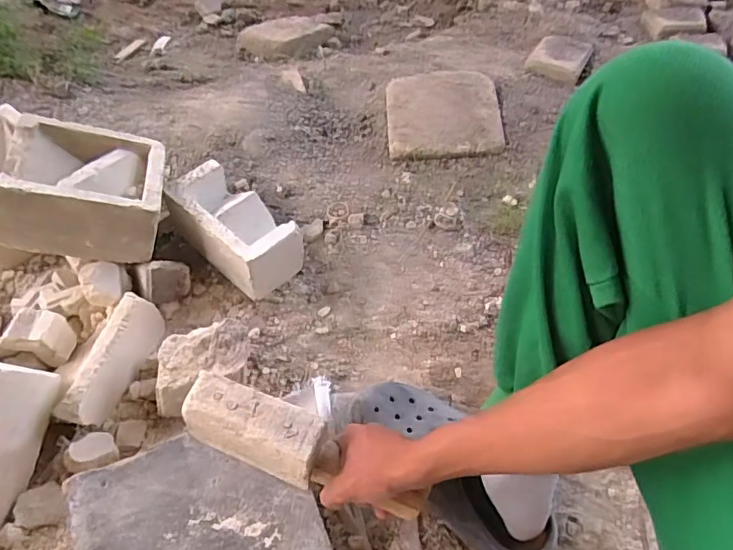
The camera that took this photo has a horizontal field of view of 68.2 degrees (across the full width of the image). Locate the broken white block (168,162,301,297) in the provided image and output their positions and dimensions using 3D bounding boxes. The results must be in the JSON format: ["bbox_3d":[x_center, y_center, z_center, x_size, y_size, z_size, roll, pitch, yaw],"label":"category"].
[{"bbox_3d":[-0.203,-0.068,0.834,0.194,0.111,0.105,35,60,21],"label":"broken white block"}]

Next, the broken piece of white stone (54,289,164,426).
[{"bbox_3d":[-0.326,0.111,0.702,0.033,0.081,0.175,16,56,9],"label":"broken piece of white stone"}]

